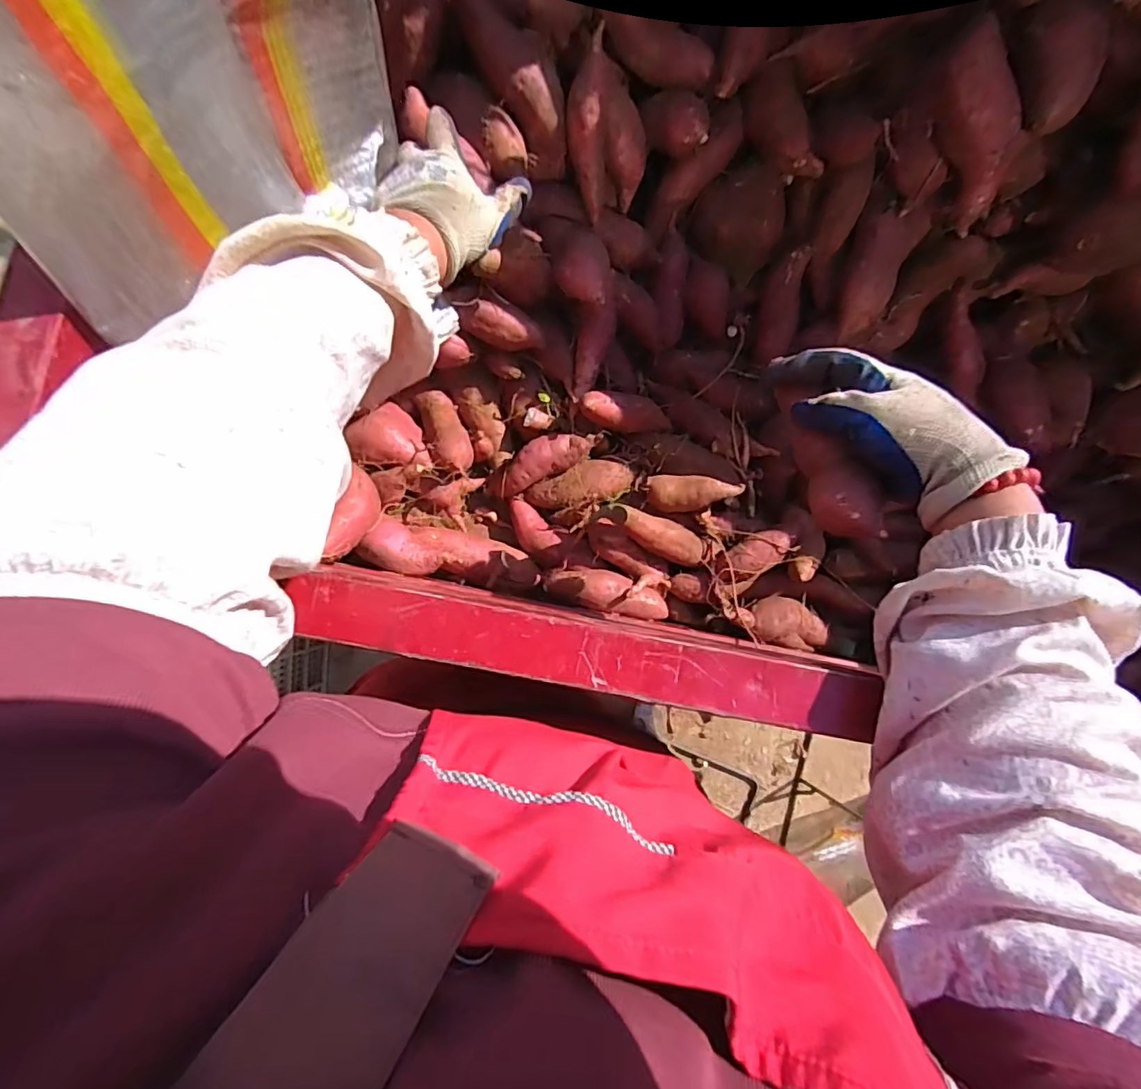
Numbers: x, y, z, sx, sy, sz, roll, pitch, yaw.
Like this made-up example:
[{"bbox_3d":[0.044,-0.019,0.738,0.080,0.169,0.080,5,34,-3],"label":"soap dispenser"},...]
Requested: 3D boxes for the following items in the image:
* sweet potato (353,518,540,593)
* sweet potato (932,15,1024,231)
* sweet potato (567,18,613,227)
[{"bbox_3d":[-0.127,0.013,0.610,0.190,0.068,0.055,13,85,-25],"label":"sweet potato"},{"bbox_3d":[0.368,-0.370,0.502,0.048,0.058,0.164,-35,124,-4],"label":"sweet potato"},{"bbox_3d":[0.019,-0.401,0.537,0.041,0.036,0.145,-1,122,-2],"label":"sweet potato"}]

